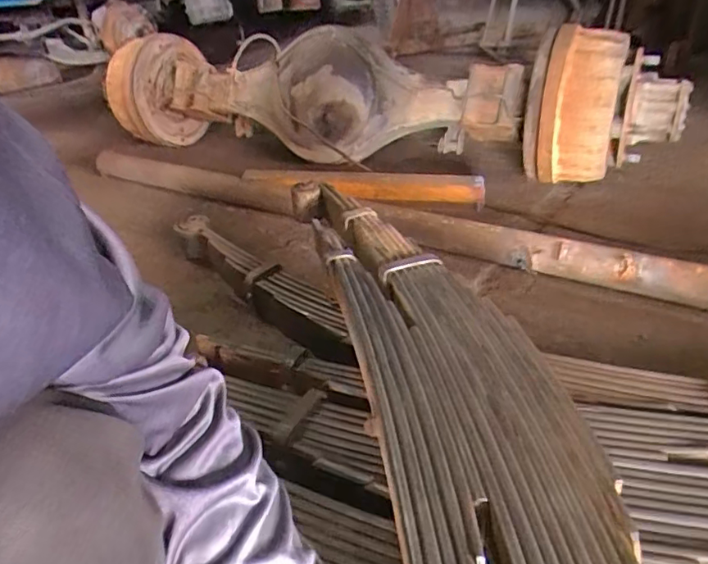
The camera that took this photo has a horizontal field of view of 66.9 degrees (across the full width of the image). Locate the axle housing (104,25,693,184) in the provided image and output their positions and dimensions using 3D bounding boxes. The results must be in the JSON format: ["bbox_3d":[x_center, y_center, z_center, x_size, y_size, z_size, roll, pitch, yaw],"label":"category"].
[{"bbox_3d":[0.020,-0.517,1.530,1.543,0.332,0.390,10,32,22],"label":"axle housing"}]

